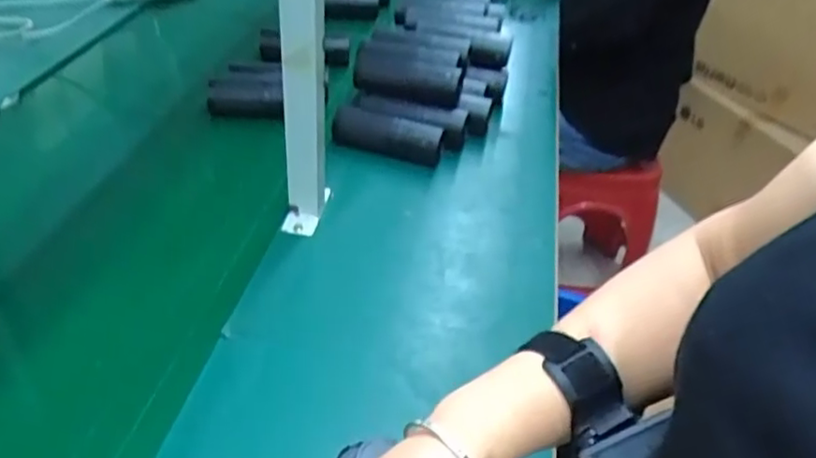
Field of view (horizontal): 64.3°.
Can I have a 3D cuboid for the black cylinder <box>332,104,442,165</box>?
[{"bbox_3d":[-0.030,-0.139,0.938,0.160,0.055,0.057,10,39,2],"label":"black cylinder"}]

